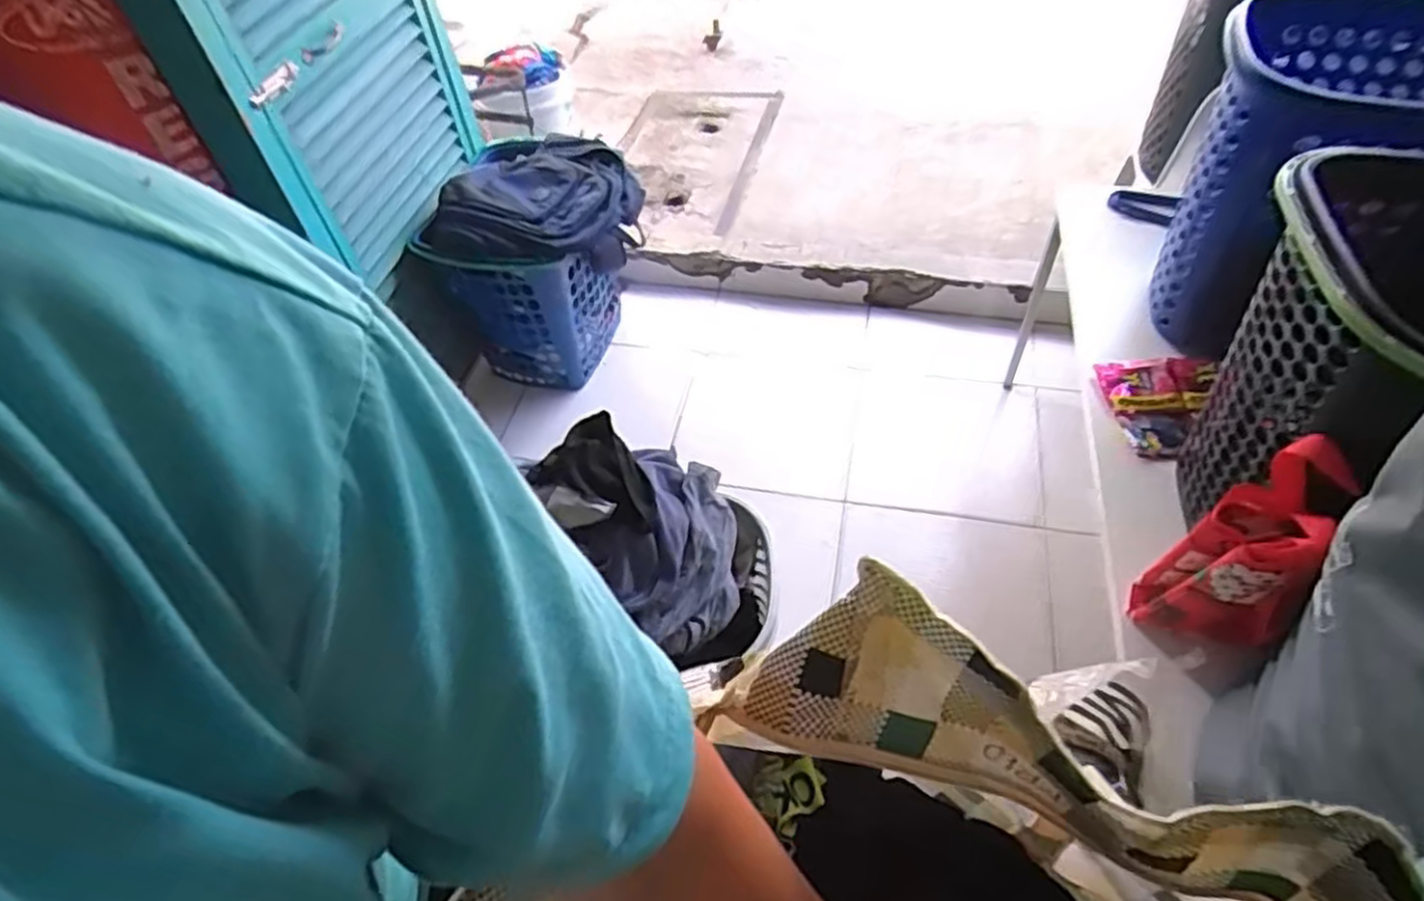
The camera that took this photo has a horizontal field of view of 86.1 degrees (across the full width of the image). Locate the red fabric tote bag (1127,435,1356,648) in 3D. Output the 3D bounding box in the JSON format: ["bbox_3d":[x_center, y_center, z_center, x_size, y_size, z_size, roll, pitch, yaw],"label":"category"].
[{"bbox_3d":[0.503,0.113,0.725,0.097,0.249,0.112,-23,53,-14],"label":"red fabric tote bag"}]

